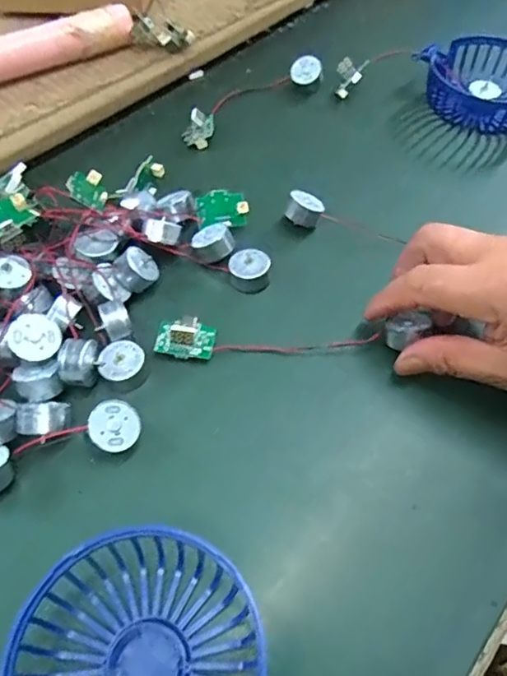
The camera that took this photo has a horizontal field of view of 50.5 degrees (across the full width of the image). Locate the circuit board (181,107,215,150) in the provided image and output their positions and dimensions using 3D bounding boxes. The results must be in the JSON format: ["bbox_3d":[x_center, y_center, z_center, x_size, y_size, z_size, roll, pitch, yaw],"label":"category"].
[{"bbox_3d":[-0.041,-0.157,0.394,0.023,0.021,0.026,-4,54,-2],"label":"circuit board"}]

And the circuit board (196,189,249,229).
[{"bbox_3d":[-0.020,-0.082,0.339,0.031,0.005,0.022,-7,99,-12],"label":"circuit board"}]

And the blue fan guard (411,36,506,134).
[{"bbox_3d":[0.178,-0.202,0.426,0.105,0.037,0.081,25,58,17],"label":"blue fan guard"}]

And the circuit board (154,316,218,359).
[{"bbox_3d":[-0.037,0.000,0.297,0.031,0.009,0.024,3,54,2],"label":"circuit board"}]

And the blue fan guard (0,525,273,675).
[{"bbox_3d":[-0.042,0.117,0.202,0.093,0.031,0.090,0,54,0],"label":"blue fan guard"}]

